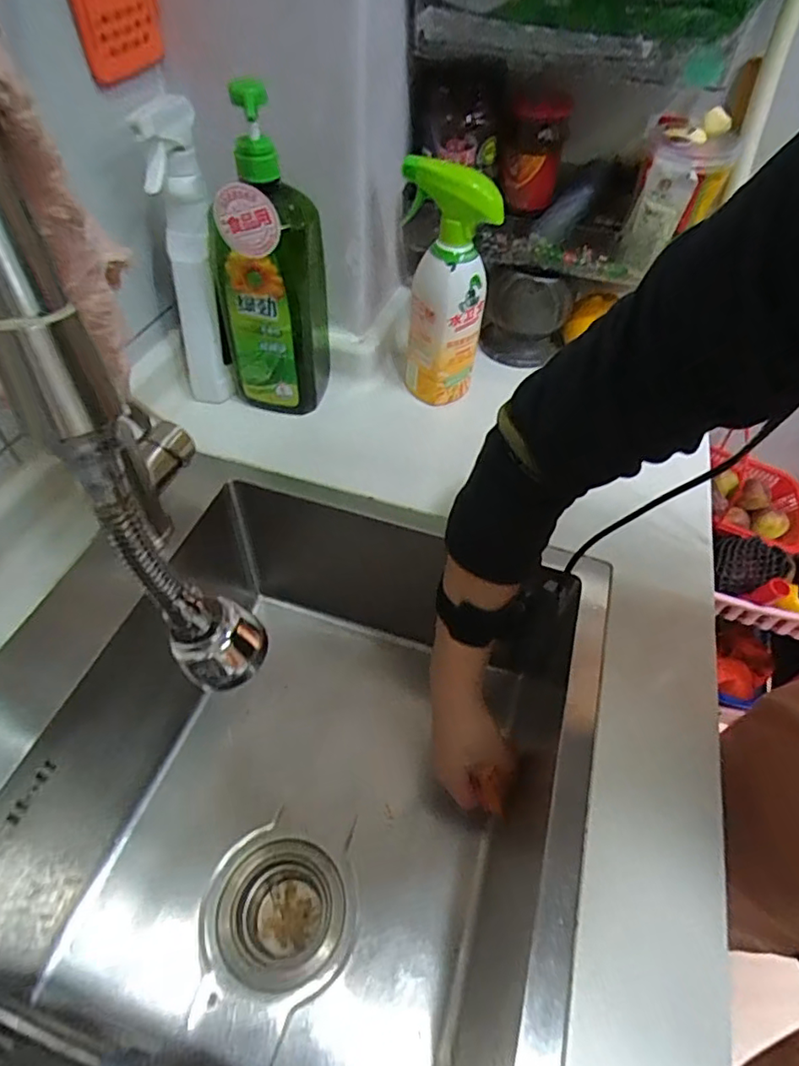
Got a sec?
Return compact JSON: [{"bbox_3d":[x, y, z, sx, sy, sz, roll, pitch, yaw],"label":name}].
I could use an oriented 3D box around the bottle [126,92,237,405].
[{"bbox_3d":[-0.200,-0.255,0.555,0.052,0.268,0.073,4,50,-1],"label":"bottle"}]

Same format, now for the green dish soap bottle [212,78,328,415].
[{"bbox_3d":[-0.123,-0.243,0.541,0.102,0.283,0.074,-3,50,-7],"label":"green dish soap bottle"}]

